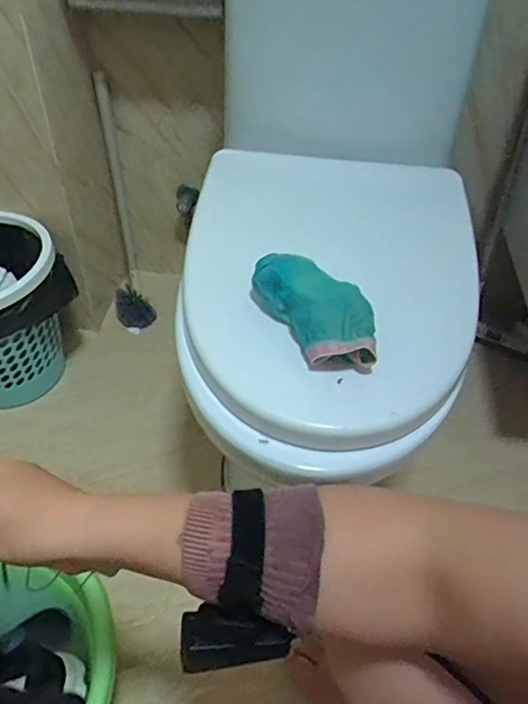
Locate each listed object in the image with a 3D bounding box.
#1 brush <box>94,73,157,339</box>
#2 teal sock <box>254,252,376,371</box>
[{"bbox_3d":[-0.293,-0.284,1.133,0.073,0.497,0.071,-11,27,-17],"label":"brush"},{"bbox_3d":[0.055,-0.046,0.579,0.069,0.050,0.157,-23,50,-23],"label":"teal sock"}]

